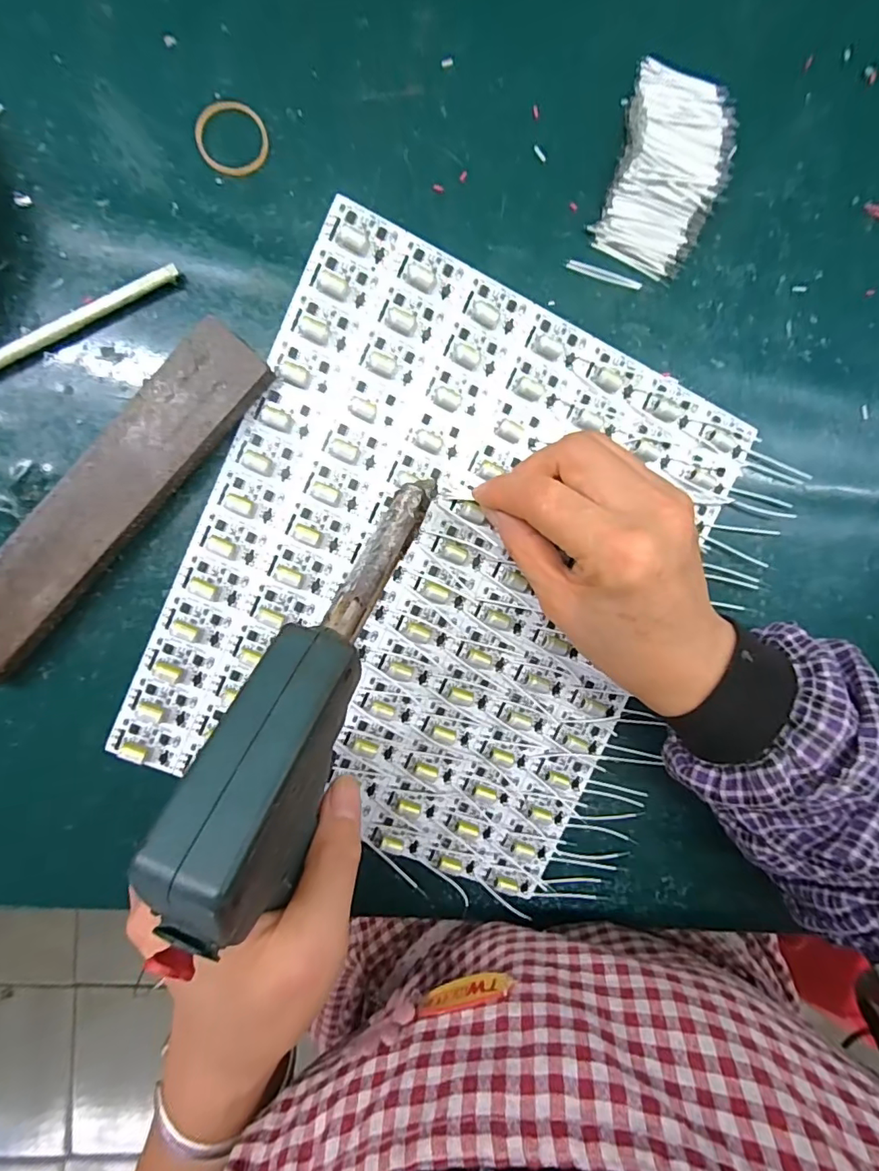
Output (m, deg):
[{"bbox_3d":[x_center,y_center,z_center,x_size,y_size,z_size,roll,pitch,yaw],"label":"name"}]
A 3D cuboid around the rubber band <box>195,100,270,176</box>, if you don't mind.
[{"bbox_3d":[-0.092,-0.199,0.224,0.031,0.004,0.030,-4,98,-6],"label":"rubber band"}]

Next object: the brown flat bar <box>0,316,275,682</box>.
[{"bbox_3d":[-0.155,-0.036,0.232,0.037,0.017,0.196,42,91,-10],"label":"brown flat bar"}]

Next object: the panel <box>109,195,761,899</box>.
[{"bbox_3d":[0.004,-0.002,0.260,0.238,0.009,0.287,24,94,-9],"label":"panel"}]

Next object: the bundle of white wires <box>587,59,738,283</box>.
[{"bbox_3d":[0.111,-0.201,0.244,0.054,0.015,0.089,17,95,-8],"label":"bundle of white wires"}]

